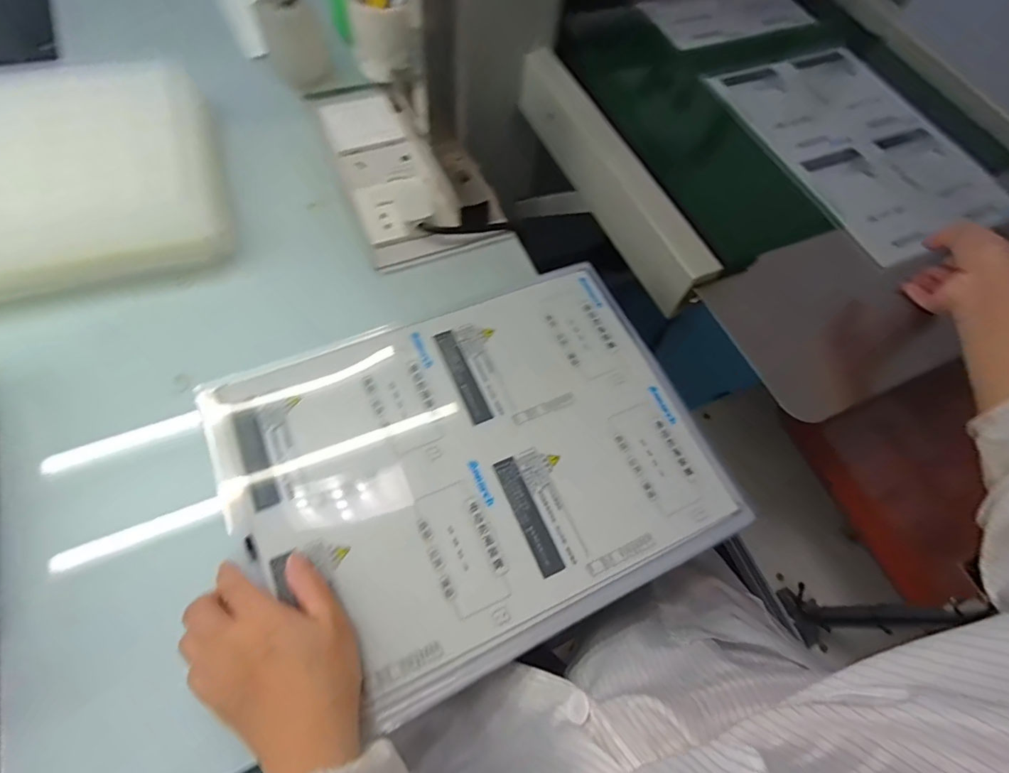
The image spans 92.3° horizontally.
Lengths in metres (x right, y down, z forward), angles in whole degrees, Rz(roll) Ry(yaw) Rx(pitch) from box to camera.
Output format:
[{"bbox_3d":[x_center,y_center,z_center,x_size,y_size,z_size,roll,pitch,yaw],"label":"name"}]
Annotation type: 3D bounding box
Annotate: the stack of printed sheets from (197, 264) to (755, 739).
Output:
[{"bbox_3d":[-0.020,0.057,0.408,0.377,0.020,0.289,-22,66,-15],"label":"stack of printed sheets"}]

